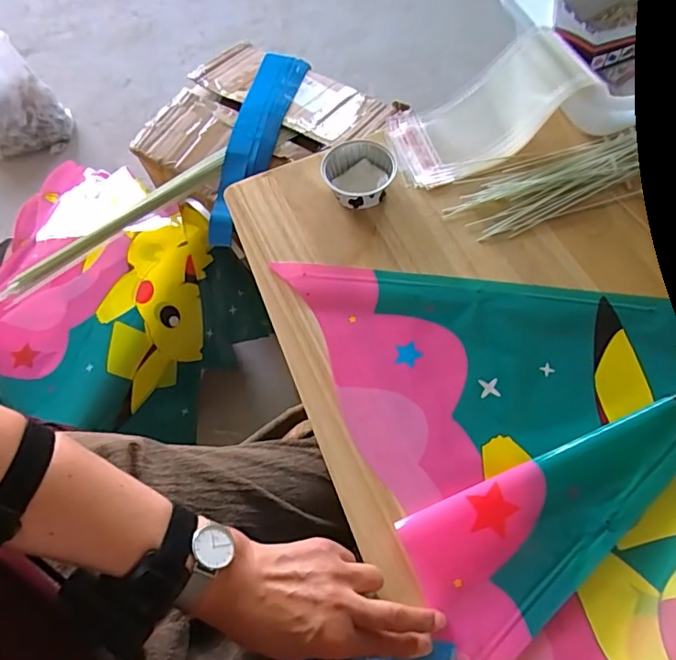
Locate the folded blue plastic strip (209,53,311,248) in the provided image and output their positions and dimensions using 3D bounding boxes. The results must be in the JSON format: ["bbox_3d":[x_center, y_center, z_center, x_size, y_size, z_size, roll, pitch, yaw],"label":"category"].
[{"bbox_3d":[-0.144,-0.346,0.909,0.089,0.062,0.448,9,66,10],"label":"folded blue plastic strip"}]

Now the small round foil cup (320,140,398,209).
[{"bbox_3d":[0.025,-0.177,0.592,0.080,0.039,0.079,-1,65,3],"label":"small round foil cup"}]

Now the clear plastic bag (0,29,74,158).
[{"bbox_3d":[-0.867,-0.600,1.331,0.232,0.283,0.200,-37,67,-11],"label":"clear plastic bag"}]

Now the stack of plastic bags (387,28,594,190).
[{"bbox_3d":[0.157,-0.256,0.585,0.184,0.093,0.114,-18,65,-5],"label":"stack of plastic bags"}]

